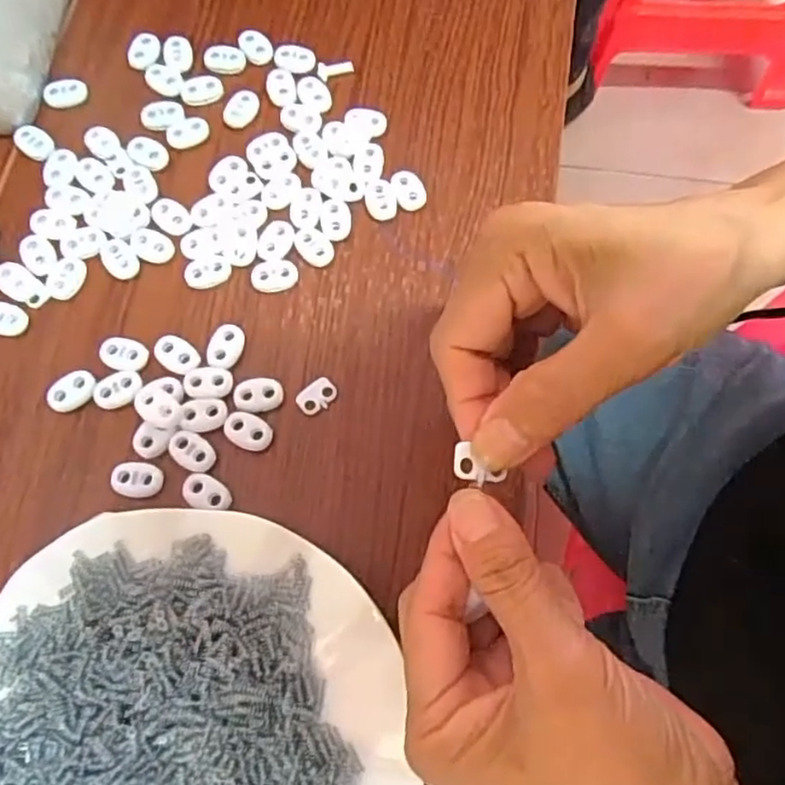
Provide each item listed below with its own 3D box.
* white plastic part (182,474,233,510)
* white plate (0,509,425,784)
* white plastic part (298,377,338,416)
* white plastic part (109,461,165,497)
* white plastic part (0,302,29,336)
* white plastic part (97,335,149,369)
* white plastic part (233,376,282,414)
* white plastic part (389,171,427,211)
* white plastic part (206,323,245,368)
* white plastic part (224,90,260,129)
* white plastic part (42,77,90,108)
[{"bbox_3d":[-0.083,0.045,0.304,0.023,0.006,0.013,29,74,7],"label":"white plastic part"},{"bbox_3d":[-0.088,0.141,0.265,0.181,0.040,0.178,1,73,-2],"label":"white plate"},{"bbox_3d":[-0.035,0.001,0.320,0.020,0.004,0.014,-38,78,-13],"label":"white plastic part"},{"bbox_3d":[-0.115,0.039,0.308,0.022,0.006,0.016,6,72,-1],"label":"white plastic part"},{"bbox_3d":[-0.188,-0.036,0.330,0.022,0.004,0.015,20,73,4],"label":"white plastic part"},{"bbox_3d":[-0.128,-0.019,0.324,0.023,0.004,0.015,11,72,1],"label":"white plastic part"},{"bbox_3d":[-0.063,0.001,0.319,0.023,0.004,0.016,-15,74,-7],"label":"white plastic part"},{"bbox_3d":[0.008,-0.105,0.353,0.016,0.006,0.021,-18,74,-8],"label":"white plastic part"},{"bbox_3d":[-0.080,-0.022,0.327,0.016,0.004,0.022,13,72,2],"label":"white plastic part"},{"bbox_3d":[-0.081,-0.153,0.368,0.021,0.006,0.015,-34,77,-12],"label":"white plastic part"},{"bbox_3d":[-0.179,-0.164,0.372,0.023,0.004,0.015,-12,73,-6],"label":"white plastic part"}]

